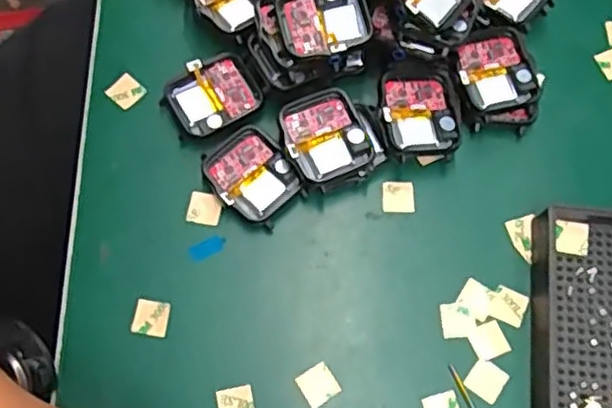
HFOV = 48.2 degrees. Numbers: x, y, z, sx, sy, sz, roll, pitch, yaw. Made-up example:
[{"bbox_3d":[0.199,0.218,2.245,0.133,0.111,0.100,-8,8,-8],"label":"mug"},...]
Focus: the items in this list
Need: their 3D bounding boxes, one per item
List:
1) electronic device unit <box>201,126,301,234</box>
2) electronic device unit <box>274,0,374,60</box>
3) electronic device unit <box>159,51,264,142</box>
[{"bbox_3d":[-0.026,-0.012,0.329,0.036,0.012,0.044,-39,77,-13],"label":"electronic device unit"},{"bbox_3d":[0.009,-0.089,0.326,0.043,0.007,0.039,-16,73,-7],"label":"electronic device unit"},{"bbox_3d":[-0.046,-0.053,0.341,0.045,0.013,0.036,-28,75,-10],"label":"electronic device unit"}]

